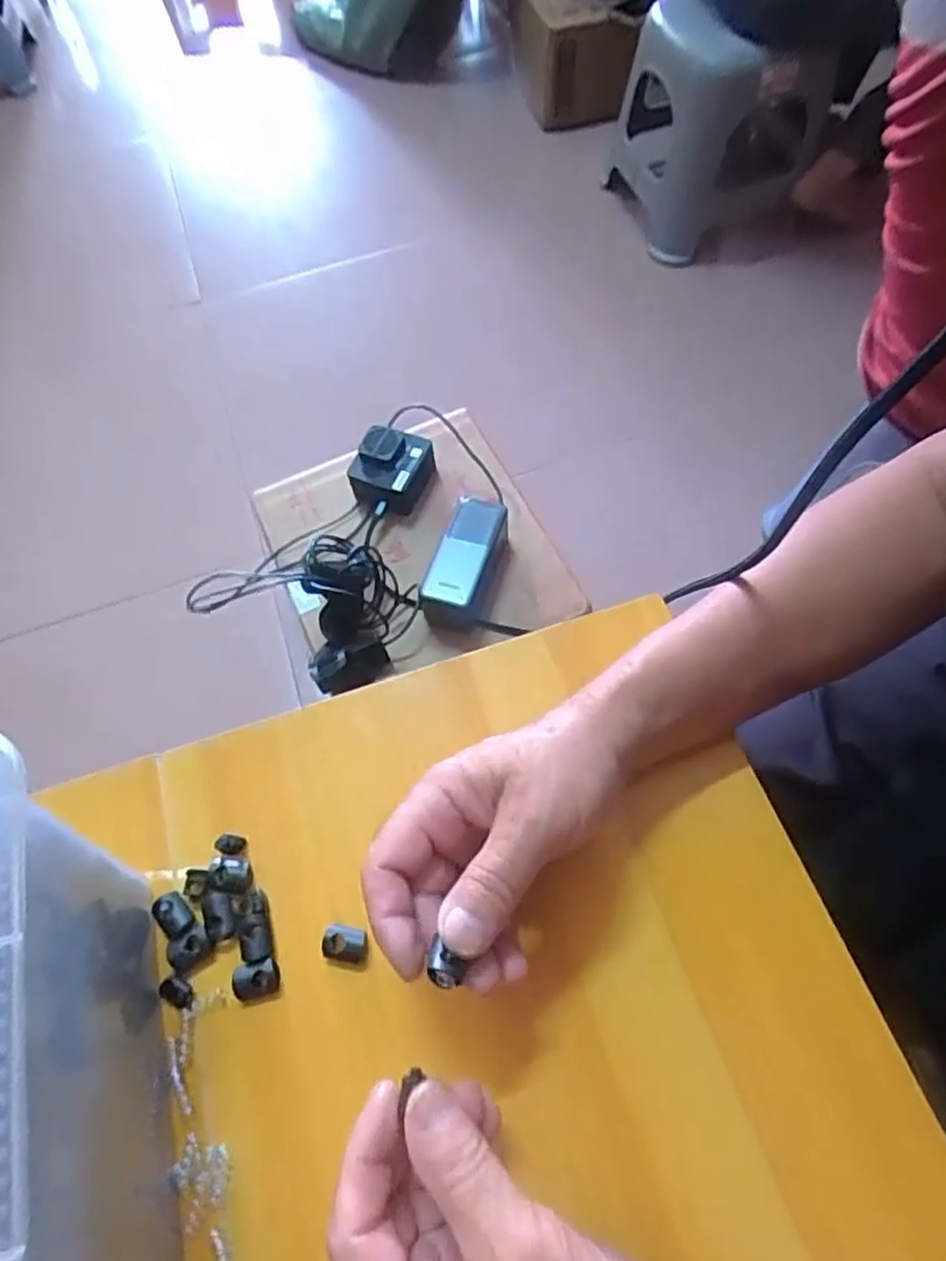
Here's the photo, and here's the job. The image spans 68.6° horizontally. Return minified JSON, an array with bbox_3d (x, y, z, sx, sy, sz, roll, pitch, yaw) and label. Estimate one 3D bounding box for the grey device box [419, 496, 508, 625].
[{"bbox_3d":[-0.006,-0.071,0.703,0.059,0.055,0.127,15,66,11],"label":"grey device box"}]

